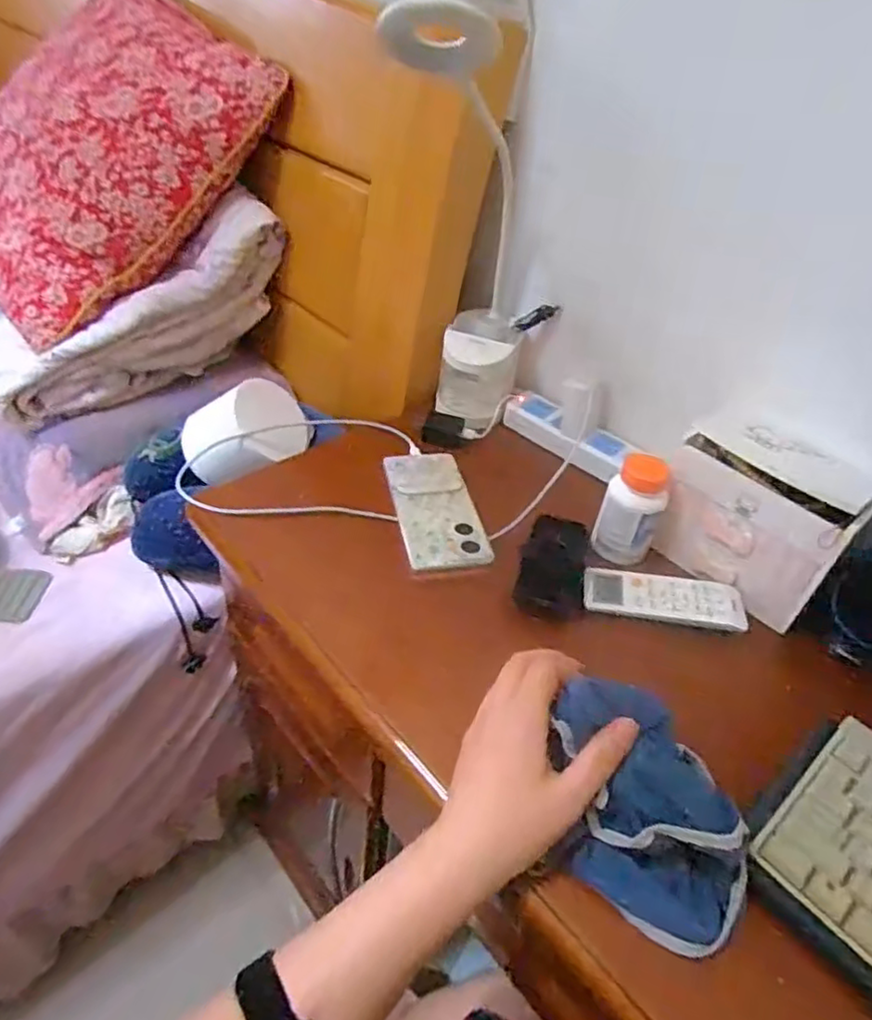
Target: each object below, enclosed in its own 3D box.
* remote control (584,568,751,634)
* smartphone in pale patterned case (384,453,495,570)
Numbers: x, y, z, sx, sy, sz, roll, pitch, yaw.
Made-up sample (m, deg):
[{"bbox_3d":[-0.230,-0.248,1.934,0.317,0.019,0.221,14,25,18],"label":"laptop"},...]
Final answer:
[{"bbox_3d":[0.195,0.075,0.553,0.131,0.018,0.047,11,41,5],"label":"remote control"},{"bbox_3d":[-0.001,-0.004,0.623,0.076,0.010,0.165,-5,42,-13],"label":"smartphone in pale patterned case"}]

